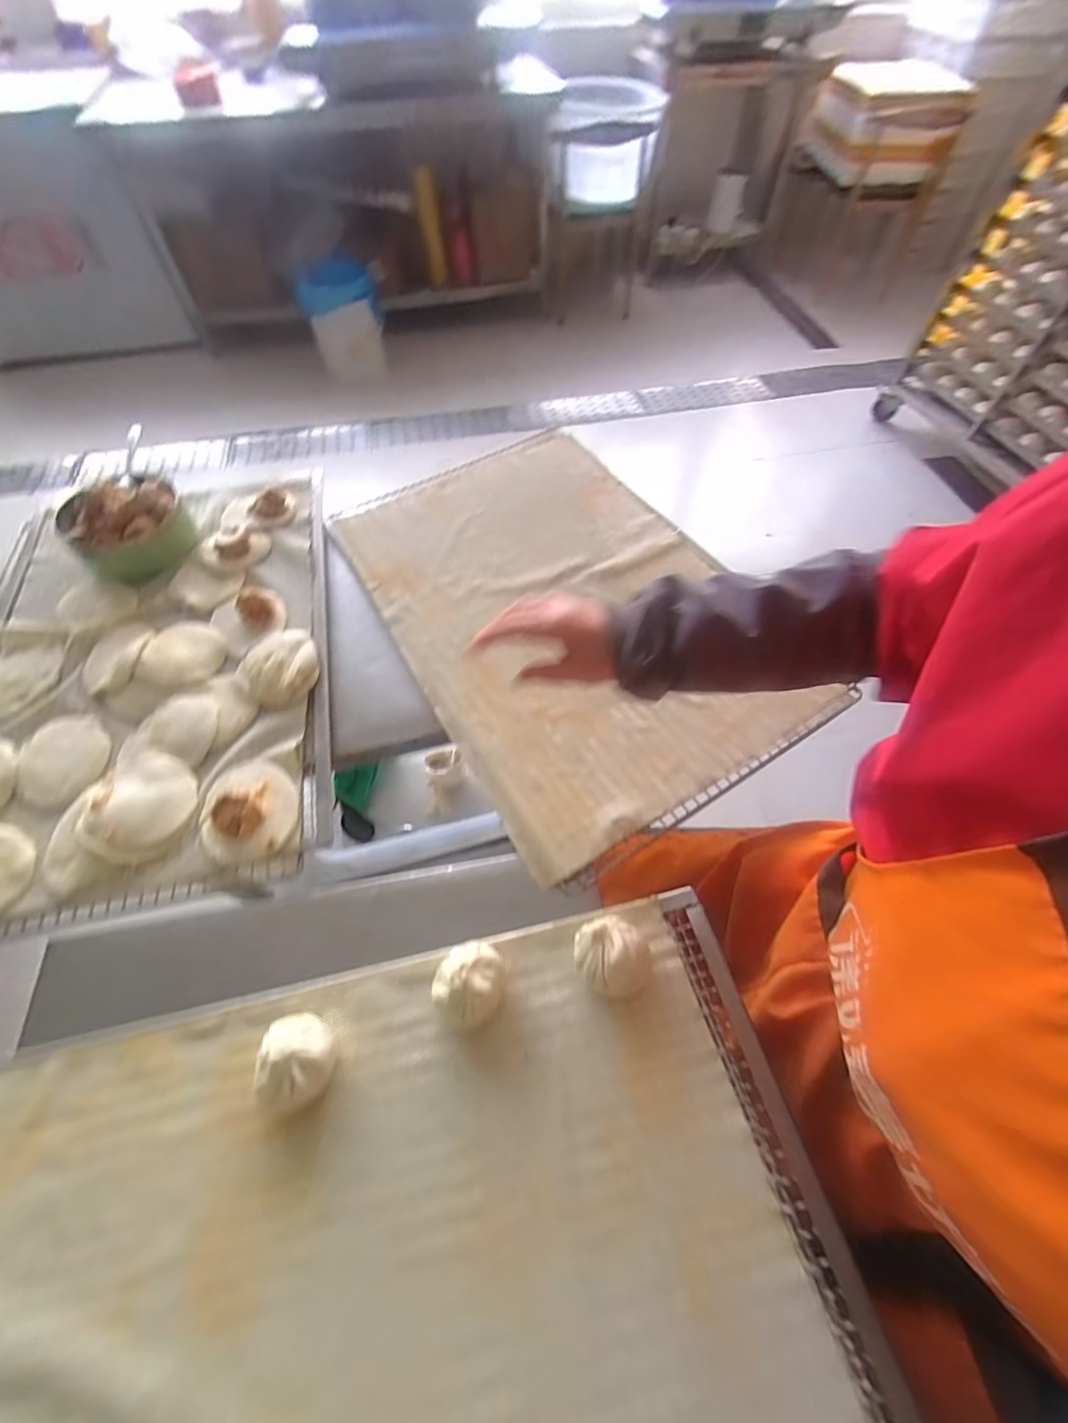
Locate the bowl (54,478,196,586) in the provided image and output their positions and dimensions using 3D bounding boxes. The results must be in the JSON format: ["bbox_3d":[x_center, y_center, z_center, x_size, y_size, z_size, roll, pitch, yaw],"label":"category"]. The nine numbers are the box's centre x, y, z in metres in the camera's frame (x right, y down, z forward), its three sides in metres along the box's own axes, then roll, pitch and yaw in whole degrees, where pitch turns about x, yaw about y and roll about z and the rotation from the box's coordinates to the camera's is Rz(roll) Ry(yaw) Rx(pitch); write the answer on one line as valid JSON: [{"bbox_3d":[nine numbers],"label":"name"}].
[{"bbox_3d":[-0.520,-0.242,0.666,0.136,0.082,0.118,-37,64,-20],"label":"bowl"}]

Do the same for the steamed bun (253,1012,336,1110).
[{"bbox_3d":[-0.170,0.249,0.372,0.057,0.038,0.057,0,58,1],"label":"steamed bun"}]

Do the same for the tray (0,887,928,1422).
[{"bbox_3d":[-0.107,0.350,0.290,0.585,0.041,0.392,-12,49,-5],"label":"tray"}]

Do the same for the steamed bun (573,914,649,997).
[{"bbox_3d":[0.060,0.185,0.396,0.061,0.033,0.053,37,66,22],"label":"steamed bun"}]

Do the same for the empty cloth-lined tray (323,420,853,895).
[{"bbox_3d":[0.024,-0.142,0.642,0.380,0.030,0.598,-27,61,-15],"label":"empty cloth-lined tray"}]

